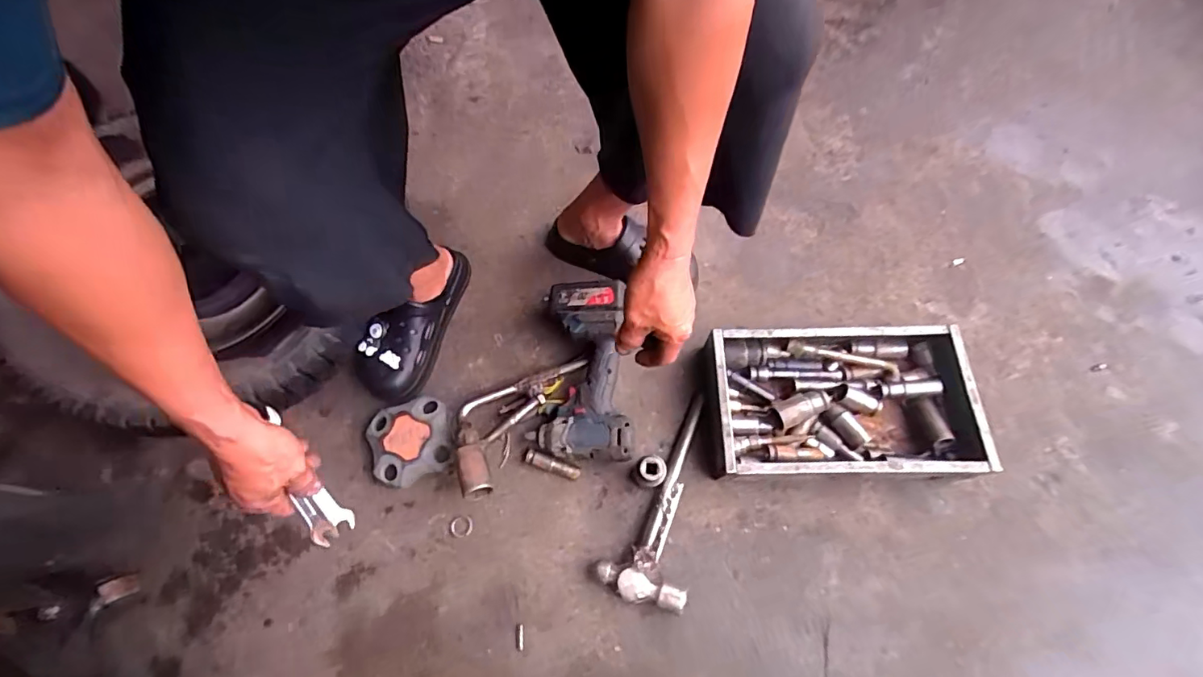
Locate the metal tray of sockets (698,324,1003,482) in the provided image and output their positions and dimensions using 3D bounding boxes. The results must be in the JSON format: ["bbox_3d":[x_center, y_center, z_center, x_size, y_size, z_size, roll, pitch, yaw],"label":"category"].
[{"bbox_3d":[0.336,0.091,0.737,0.366,0.086,0.212,0,69,-1],"label":"metal tray of sockets"}]

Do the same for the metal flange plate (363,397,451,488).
[{"bbox_3d":[-0.270,0.146,0.723,0.112,0.048,0.114,-18,70,-7],"label":"metal flange plate"}]

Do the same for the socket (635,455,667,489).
[{"bbox_3d":[0.066,0.178,0.680,0.035,0.064,0.034,38,76,17],"label":"socket"}]

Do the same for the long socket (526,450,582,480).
[{"bbox_3d":[-0.069,0.180,0.720,0.078,0.026,0.021,18,71,11],"label":"long socket"}]

